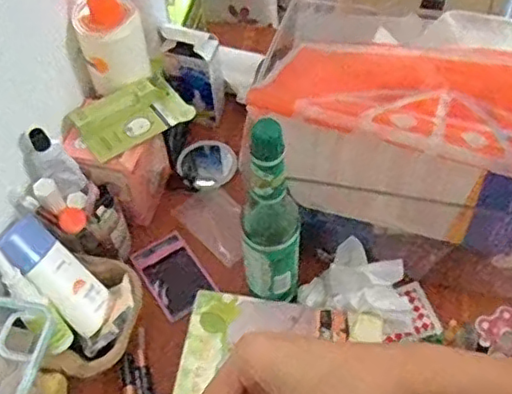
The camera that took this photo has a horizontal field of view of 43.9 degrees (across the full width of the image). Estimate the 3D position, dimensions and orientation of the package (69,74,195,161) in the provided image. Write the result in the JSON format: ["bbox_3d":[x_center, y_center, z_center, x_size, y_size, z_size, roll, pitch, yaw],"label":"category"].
[{"bbox_3d":[-0.115,-0.076,0.596,0.100,0.016,0.054,-30,93,-15],"label":"package"}]

